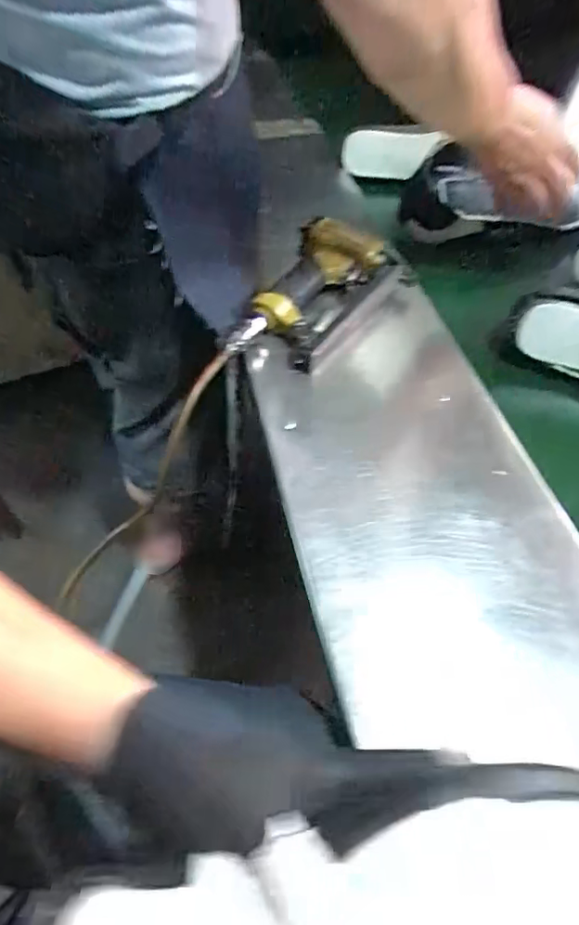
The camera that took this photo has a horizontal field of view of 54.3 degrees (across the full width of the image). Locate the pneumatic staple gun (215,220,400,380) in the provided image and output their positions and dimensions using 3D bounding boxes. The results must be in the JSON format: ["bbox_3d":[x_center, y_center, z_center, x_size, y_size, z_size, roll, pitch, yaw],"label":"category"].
[{"bbox_3d":[0.037,-0.174,0.616,0.130,0.062,0.208,19,56,14],"label":"pneumatic staple gun"}]

